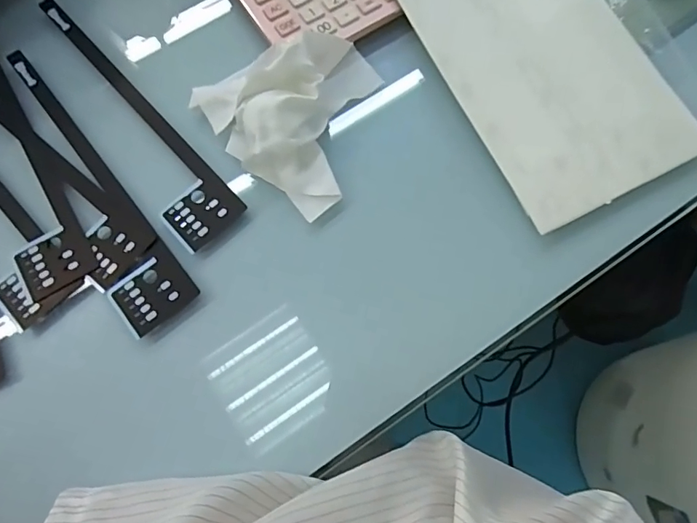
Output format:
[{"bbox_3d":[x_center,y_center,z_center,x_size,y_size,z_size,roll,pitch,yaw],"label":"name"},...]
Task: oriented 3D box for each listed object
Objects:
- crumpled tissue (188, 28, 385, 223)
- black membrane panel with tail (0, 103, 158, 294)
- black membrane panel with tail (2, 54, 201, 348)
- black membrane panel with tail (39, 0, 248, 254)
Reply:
[{"bbox_3d":[-0.028,-0.104,0.300,0.110,0.041,0.117,-42,78,-12],"label":"crumpled tissue"},{"bbox_3d":[-0.211,-0.063,0.306,0.207,0.004,0.044,39,77,10],"label":"black membrane panel with tail"},{"bbox_3d":[-0.169,-0.049,0.305,0.044,0.006,0.211,-36,77,-10],"label":"black membrane panel with tail"},{"bbox_3d":[-0.151,-0.096,0.319,0.044,0.004,0.215,-41,78,-11],"label":"black membrane panel with tail"}]

